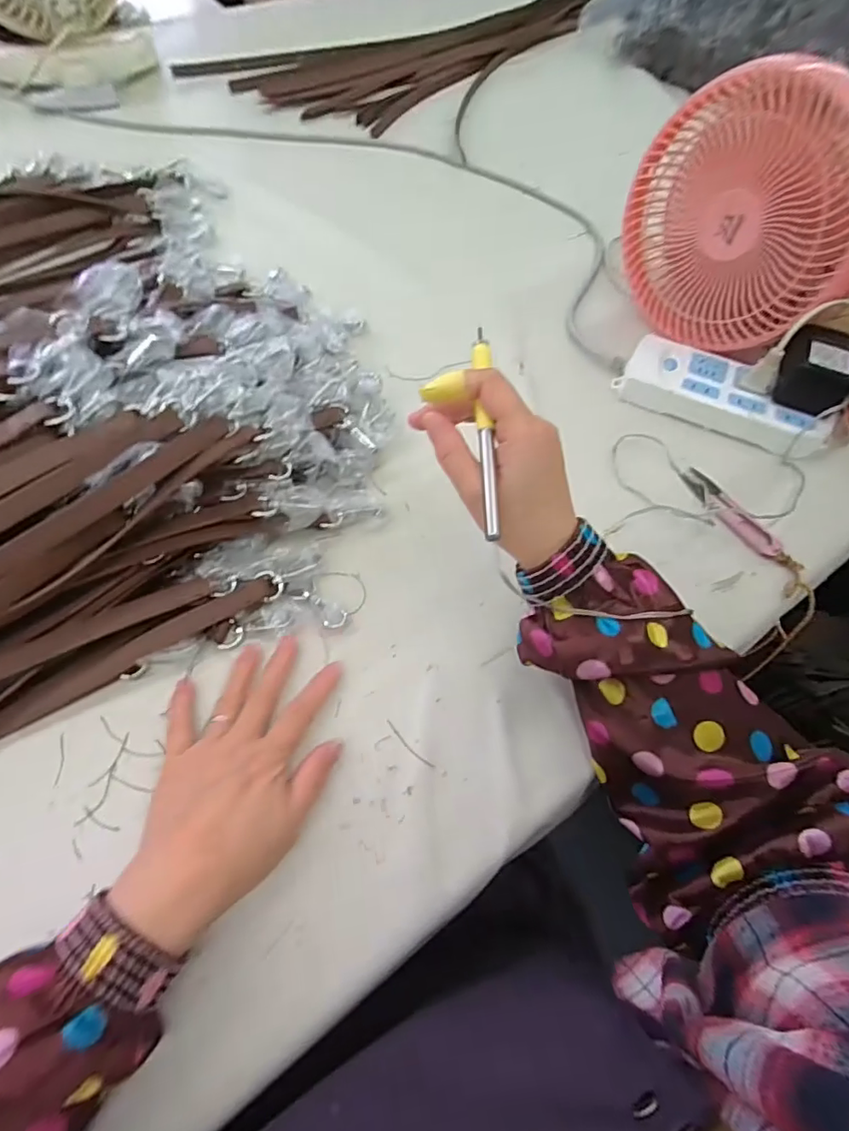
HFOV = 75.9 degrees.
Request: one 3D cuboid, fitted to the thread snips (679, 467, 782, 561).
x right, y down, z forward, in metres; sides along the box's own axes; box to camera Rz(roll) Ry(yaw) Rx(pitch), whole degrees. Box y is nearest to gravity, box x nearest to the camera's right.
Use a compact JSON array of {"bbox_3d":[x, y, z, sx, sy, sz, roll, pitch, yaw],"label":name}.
[{"bbox_3d":[0.258,-0.046,0.461,0.026,0.012,0.100,-23,65,-15],"label":"thread snips"}]

